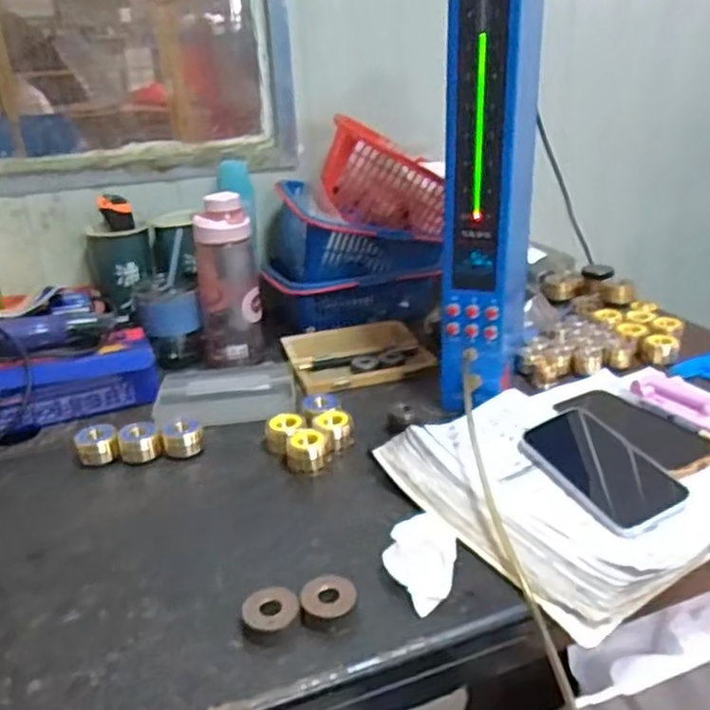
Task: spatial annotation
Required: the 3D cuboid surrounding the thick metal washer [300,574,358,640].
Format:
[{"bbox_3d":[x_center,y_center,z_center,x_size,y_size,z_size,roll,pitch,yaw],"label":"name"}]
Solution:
[{"bbox_3d":[-0.018,0.179,0.495,0.039,0.020,0.038,-2,24,1],"label":"thick metal washer"}]

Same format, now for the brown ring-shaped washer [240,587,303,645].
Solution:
[{"bbox_3d":[-0.059,0.185,0.492,0.041,0.018,0.035,-8,25,-12],"label":"brown ring-shaped washer"}]

